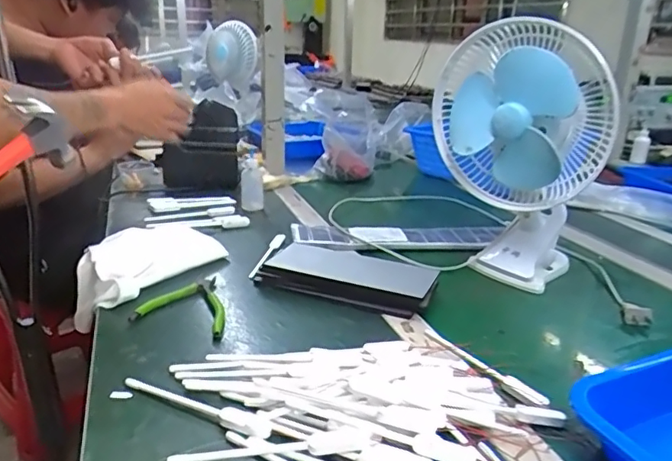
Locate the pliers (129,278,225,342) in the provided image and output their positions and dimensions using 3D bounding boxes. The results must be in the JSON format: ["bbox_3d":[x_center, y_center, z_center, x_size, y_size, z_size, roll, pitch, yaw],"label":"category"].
[{"bbox_3d":[-0.156,0.080,0.607,0.108,0.020,0.102,6,24,16],"label":"pliers"}]

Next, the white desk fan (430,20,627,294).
[{"bbox_3d":[0.219,-0.082,0.681,0.201,0.317,0.138,5,22,10],"label":"white desk fan"}]

